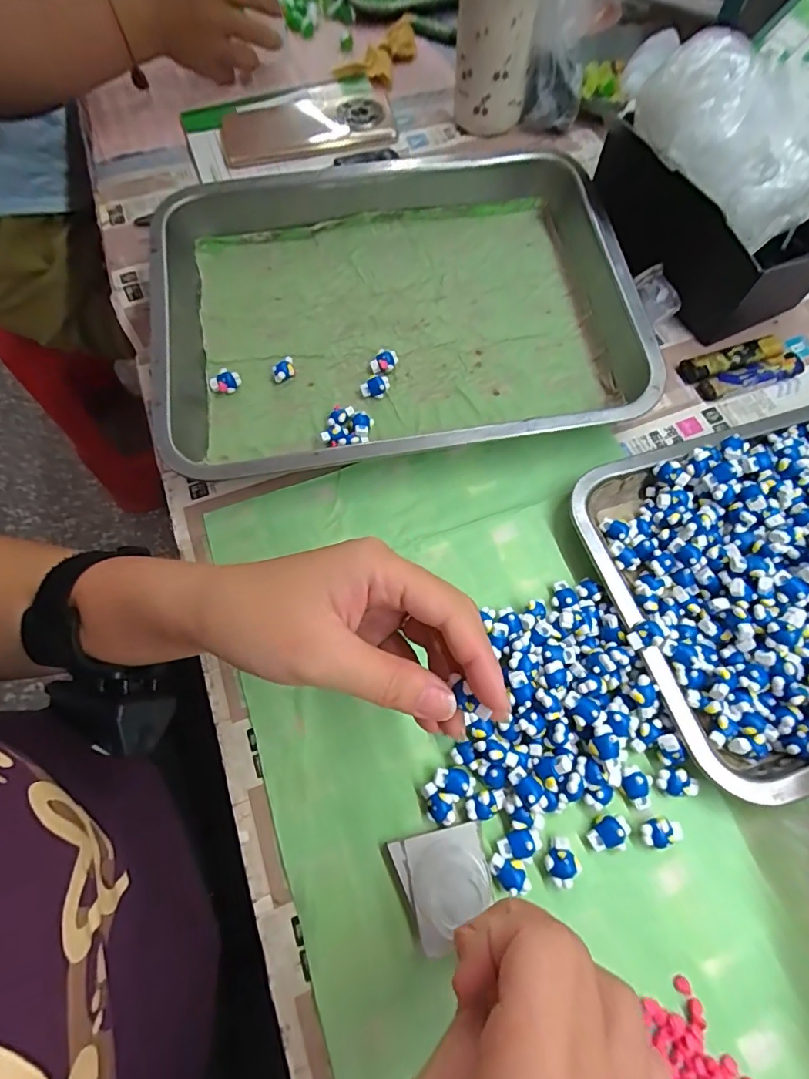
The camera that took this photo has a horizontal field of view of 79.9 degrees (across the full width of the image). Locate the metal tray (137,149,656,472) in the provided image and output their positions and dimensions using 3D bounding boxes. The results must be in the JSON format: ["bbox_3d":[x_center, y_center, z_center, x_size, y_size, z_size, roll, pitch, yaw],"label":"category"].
[{"bbox_3d":[-0.019,-0.177,0.378,0.358,0.049,0.277,-9,67,-2],"label":"metal tray"}]

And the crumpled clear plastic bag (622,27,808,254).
[{"bbox_3d":[0.213,-0.266,0.326,0.065,0.065,0.148,-41,90,-13],"label":"crumpled clear plastic bag"}]

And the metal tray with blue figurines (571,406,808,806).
[{"bbox_3d":[0.274,0.004,0.289,0.299,0.045,0.204,-17,68,-6],"label":"metal tray with blue figurines"}]

